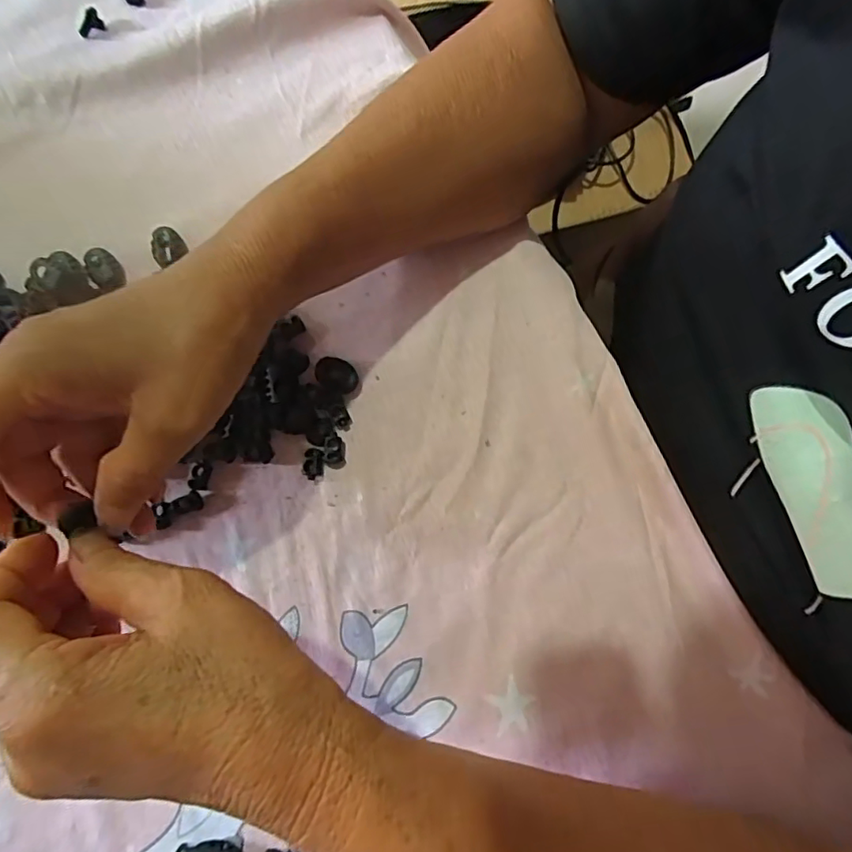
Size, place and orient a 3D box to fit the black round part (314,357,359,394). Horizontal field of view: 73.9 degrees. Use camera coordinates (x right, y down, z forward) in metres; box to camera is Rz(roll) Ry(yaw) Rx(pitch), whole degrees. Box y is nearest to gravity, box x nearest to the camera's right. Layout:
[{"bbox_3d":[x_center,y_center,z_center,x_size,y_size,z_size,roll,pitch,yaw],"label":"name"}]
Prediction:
[{"bbox_3d":[-0.048,-0.027,0.300,0.023,0.007,0.016,25,81,8],"label":"black round part"}]

